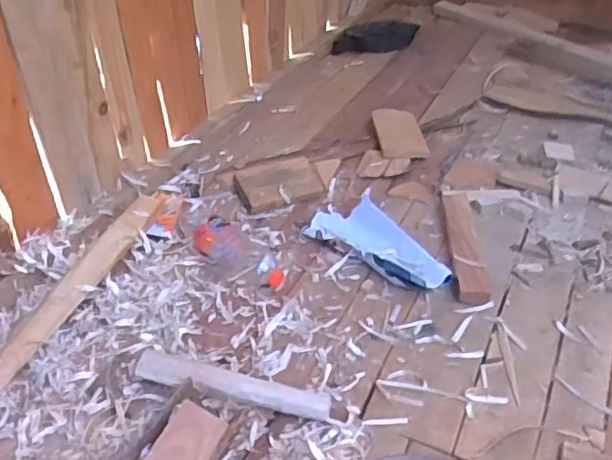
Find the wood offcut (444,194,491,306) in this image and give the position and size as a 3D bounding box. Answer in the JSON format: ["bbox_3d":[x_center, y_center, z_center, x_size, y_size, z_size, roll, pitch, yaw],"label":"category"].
[{"bbox_3d":[0.274,0.019,1.122,0.049,0.033,0.299,4,38,2],"label":"wood offcut"}]

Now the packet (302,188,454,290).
[{"bbox_3d":[0.124,0.018,1.094,0.275,0.044,0.115,30,45,31],"label":"packet"}]

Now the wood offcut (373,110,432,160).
[{"bbox_3d":[0.200,-0.212,1.413,0.095,0.034,0.203,-3,38,-7],"label":"wood offcut"}]

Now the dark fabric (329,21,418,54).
[{"bbox_3d":[0.203,-0.568,1.881,0.257,0.069,0.065,-4,38,-8],"label":"dark fabric"}]

